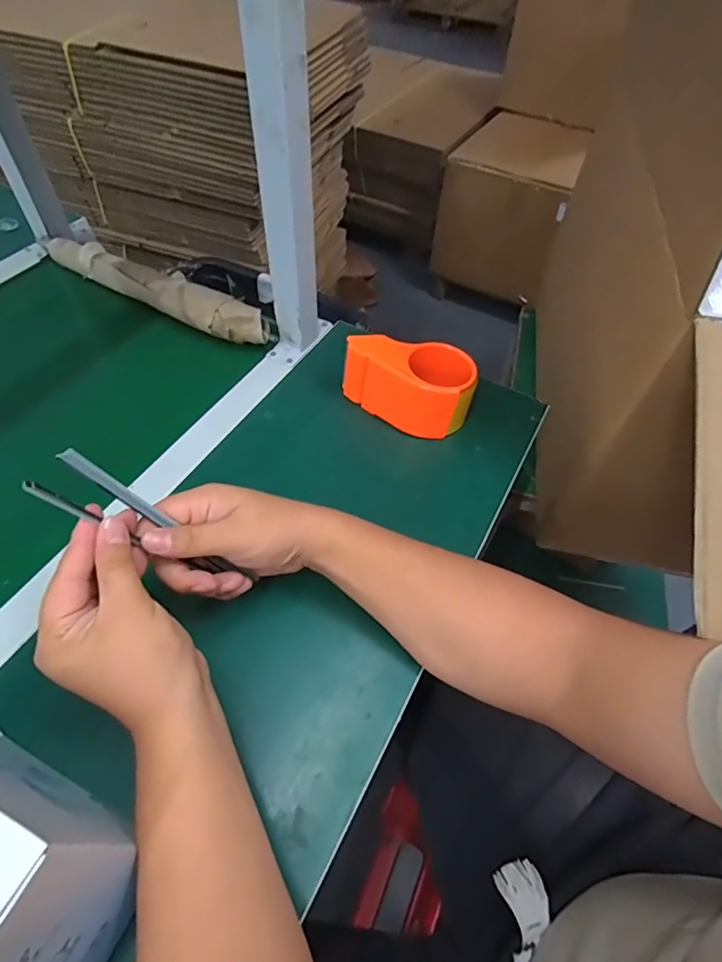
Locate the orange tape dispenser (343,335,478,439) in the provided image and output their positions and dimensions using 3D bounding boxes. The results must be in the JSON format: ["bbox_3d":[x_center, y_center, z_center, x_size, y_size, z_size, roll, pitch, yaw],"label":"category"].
[{"bbox_3d":[0.052,-0.107,0.559,0.146,0.071,0.076,11,54,4],"label":"orange tape dispenser"}]

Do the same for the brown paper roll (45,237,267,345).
[{"bbox_3d":[-0.283,-0.265,0.671,0.390,0.050,0.044,28,57,16],"label":"brown paper roll"}]

